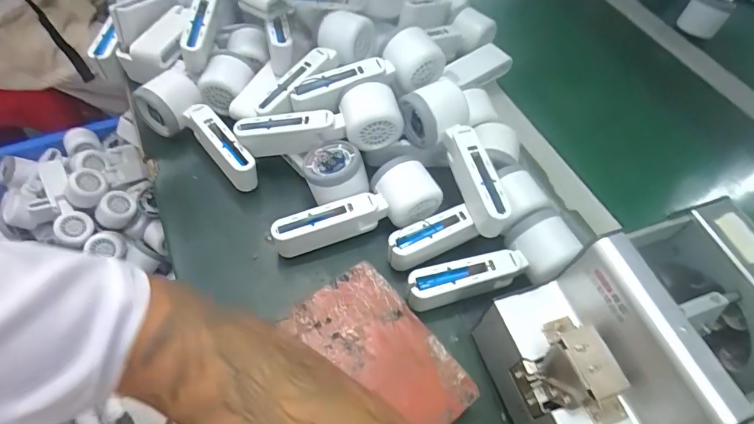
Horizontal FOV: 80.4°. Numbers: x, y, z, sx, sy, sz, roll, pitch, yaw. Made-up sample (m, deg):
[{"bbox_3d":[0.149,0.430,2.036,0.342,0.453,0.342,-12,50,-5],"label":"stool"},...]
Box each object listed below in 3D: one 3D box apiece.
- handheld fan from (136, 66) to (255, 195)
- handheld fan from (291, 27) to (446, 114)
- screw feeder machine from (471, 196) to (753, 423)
[{"bbox_3d":[-0.195,-0.083,0.480,0.063,0.058,0.164,-34,65,-24],"label":"handheld fan"},{"bbox_3d":[-0.011,-0.142,0.465,0.166,0.056,0.050,-20,60,-17],"label":"handheld fan"},{"bbox_3d":[0.187,0.096,0.329,0.174,0.132,0.127,-13,58,-14],"label":"screw feeder machine"}]

